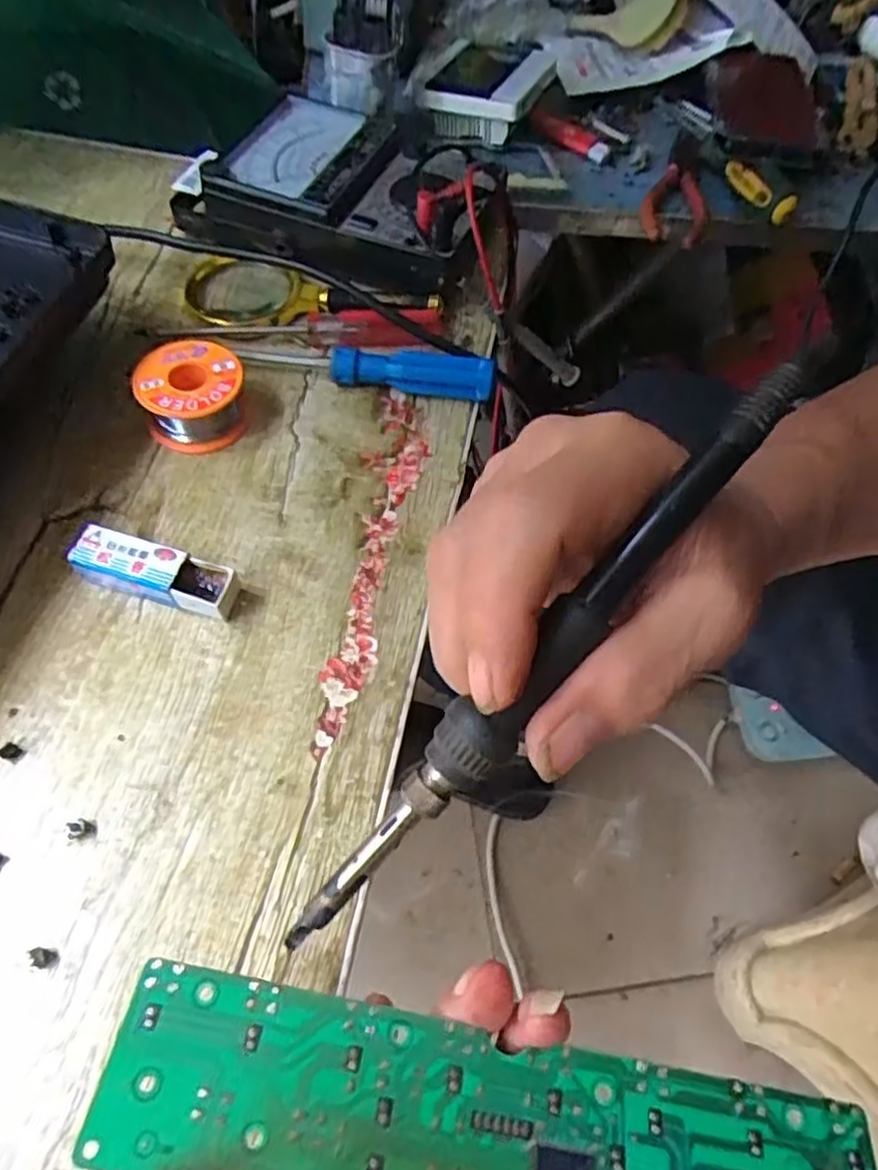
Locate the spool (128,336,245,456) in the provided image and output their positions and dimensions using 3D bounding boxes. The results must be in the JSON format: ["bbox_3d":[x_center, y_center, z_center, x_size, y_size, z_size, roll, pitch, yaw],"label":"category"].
[{"bbox_3d":[-0.128,-0.098,0.377,0.052,0.030,0.052,1,59,-2],"label":"spool"}]

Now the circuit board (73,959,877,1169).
[{"bbox_3d":[0.015,0.144,0.191,0.204,0.010,0.044,12,59,-1],"label":"circuit board"}]

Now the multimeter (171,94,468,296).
[{"bbox_3d":[-0.063,-0.255,0.464,0.179,0.043,0.113,19,60,8],"label":"multimeter"}]

